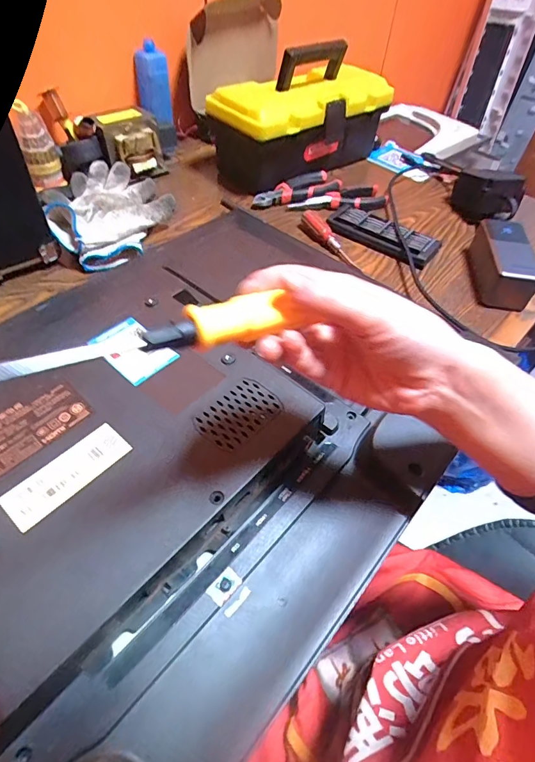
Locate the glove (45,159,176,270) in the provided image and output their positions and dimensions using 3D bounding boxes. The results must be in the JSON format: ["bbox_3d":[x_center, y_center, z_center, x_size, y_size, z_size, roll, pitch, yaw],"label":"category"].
[{"bbox_3d":[-0.204,-0.230,0.573,0.143,0.049,0.202,-3,50,-7],"label":"glove"}]

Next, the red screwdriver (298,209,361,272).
[{"bbox_3d":[0.088,-0.195,0.592,0.021,0.033,0.126,-28,66,-23],"label":"red screwdriver"}]

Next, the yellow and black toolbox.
[{"bbox_3d":[0.043,-0.412,0.688,0.272,0.147,0.161,-27,57,-24],"label":"yellow and black toolbox"}]

